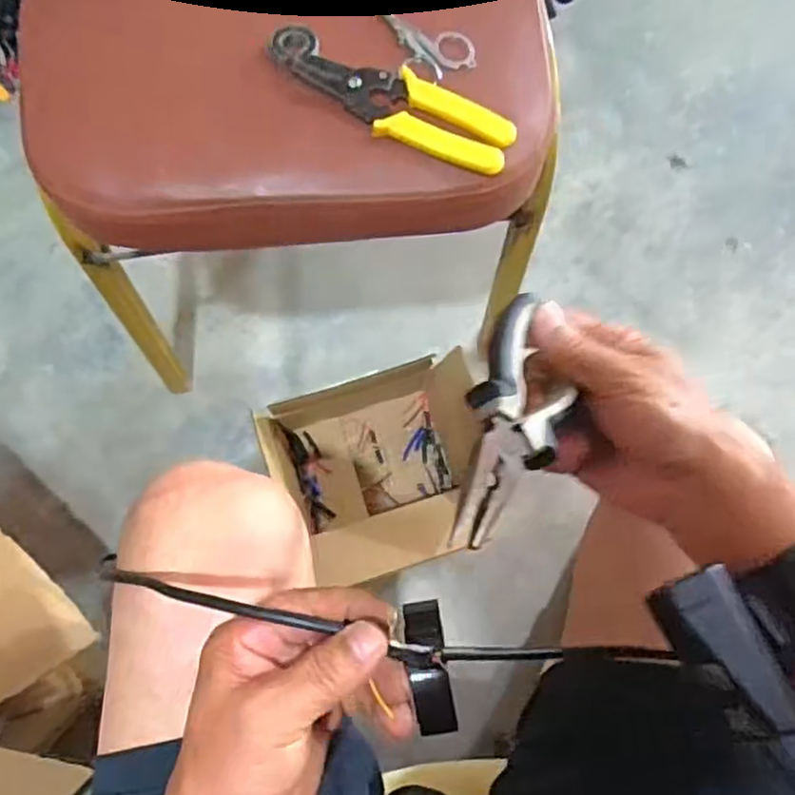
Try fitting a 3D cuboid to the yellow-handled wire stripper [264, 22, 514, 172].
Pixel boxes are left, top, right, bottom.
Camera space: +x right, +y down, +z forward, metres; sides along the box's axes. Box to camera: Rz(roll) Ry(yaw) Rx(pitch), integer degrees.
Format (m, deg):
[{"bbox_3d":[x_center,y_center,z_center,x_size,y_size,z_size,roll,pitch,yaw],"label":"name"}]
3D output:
[{"bbox_3d":[-0.007,-0.205,0.471,0.178,0.013,0.050,31,76,6],"label":"yellow-handled wire stripper"}]

